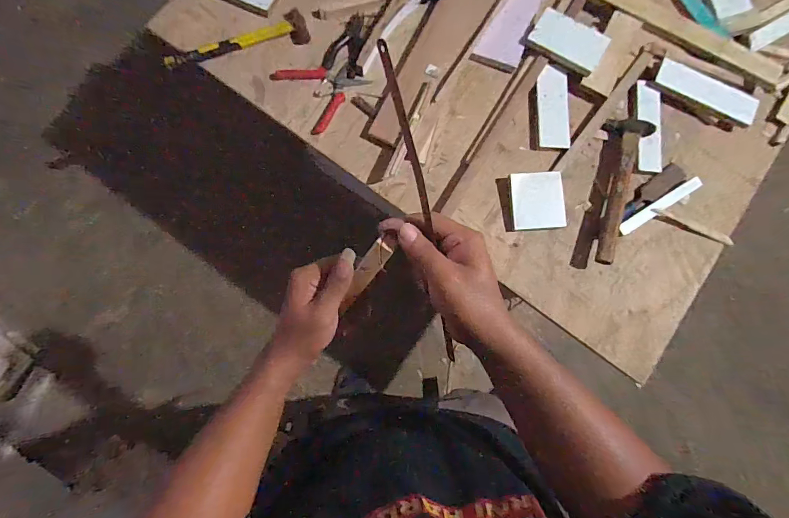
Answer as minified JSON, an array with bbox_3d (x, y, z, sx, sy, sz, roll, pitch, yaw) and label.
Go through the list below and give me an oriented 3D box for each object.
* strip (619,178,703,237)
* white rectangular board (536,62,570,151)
[{"bbox_3d":[0.538,-0.108,0.805,0.207,0.016,0.022,-31,85,-5],"label":"strip"},{"bbox_3d":[0.330,-0.315,0.826,0.066,0.011,0.172,1,83,-2],"label":"white rectangular board"}]

